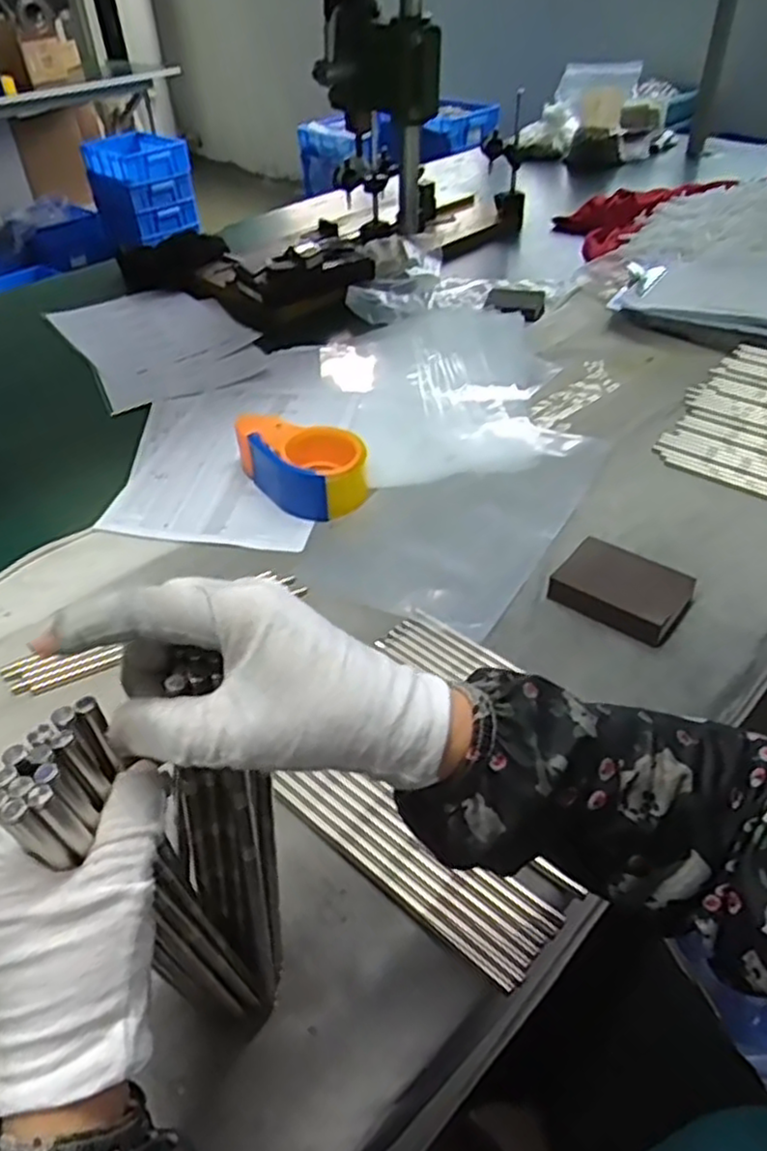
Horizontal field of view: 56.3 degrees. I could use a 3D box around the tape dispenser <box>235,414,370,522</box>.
[{"bbox_3d":[-0.084,-0.116,0.718,0.136,0.055,0.089,30,52,31],"label":"tape dispenser"}]

